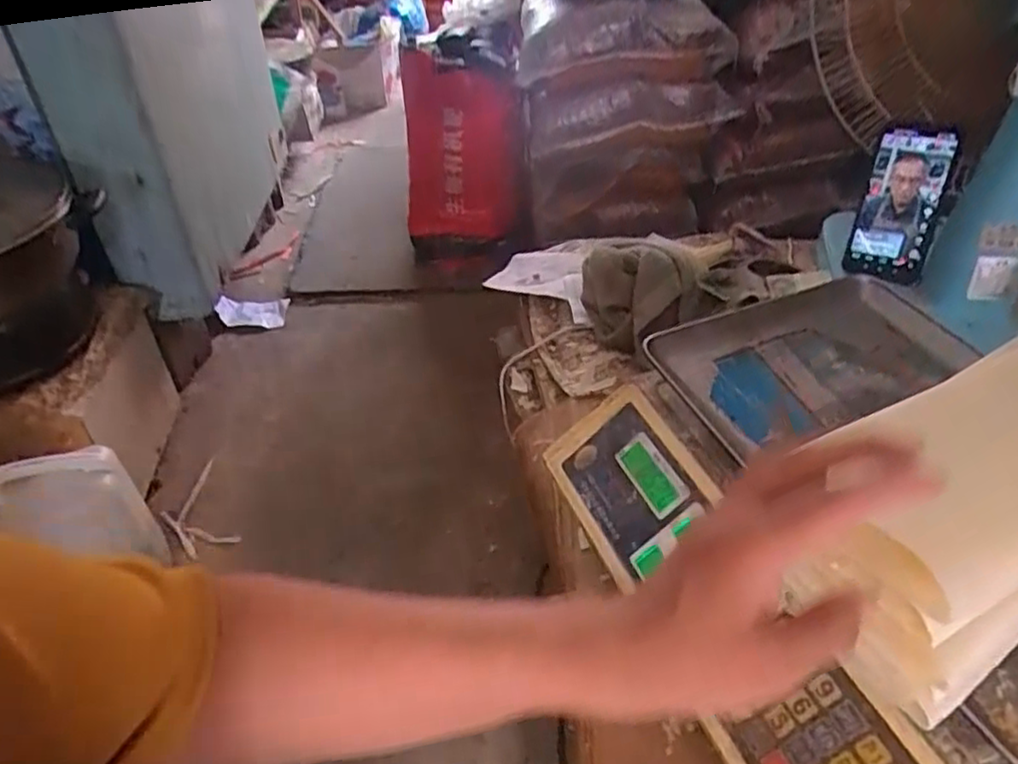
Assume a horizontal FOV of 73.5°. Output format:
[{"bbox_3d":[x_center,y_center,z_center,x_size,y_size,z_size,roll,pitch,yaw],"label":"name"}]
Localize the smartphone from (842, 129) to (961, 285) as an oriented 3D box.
[{"bbox_3d":[0.398,-0.178,0.698,0.074,0.148,0.013,13,22,23],"label":"smartphone"}]

